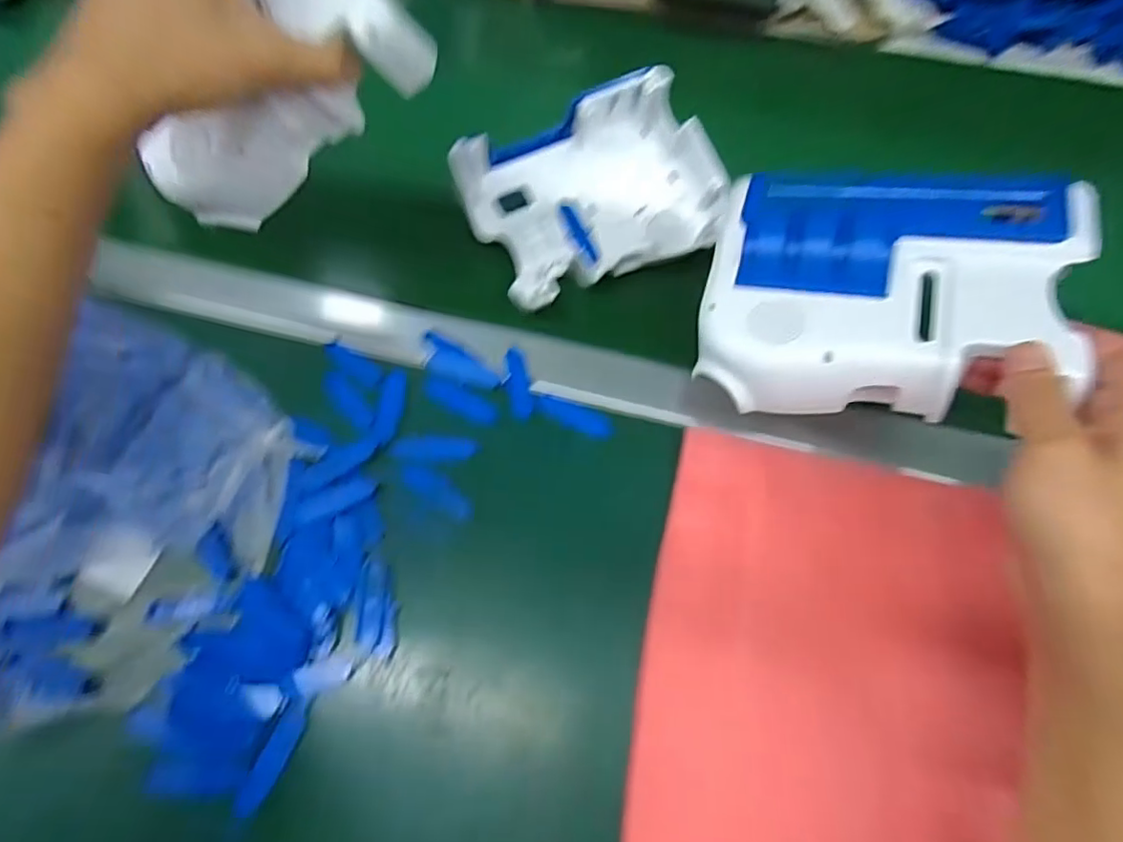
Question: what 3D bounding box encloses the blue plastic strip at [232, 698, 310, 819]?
[{"bbox_3d":[-0.159,0.185,0.333,0.015,0.004,0.059,21,68,9],"label":"blue plastic strip"}]

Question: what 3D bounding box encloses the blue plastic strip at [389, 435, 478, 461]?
[{"bbox_3d":[-0.086,0.018,0.407,0.057,0.004,0.018,-1,67,-1],"label":"blue plastic strip"}]

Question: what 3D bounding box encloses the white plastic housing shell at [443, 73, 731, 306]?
[{"bbox_3d":[0.029,-0.176,0.456,0.190,0.065,0.134,-24,69,-10],"label":"white plastic housing shell"}]

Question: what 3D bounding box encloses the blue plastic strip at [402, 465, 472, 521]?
[{"bbox_3d":[-0.081,0.044,0.393,0.055,0.004,0.018,34,71,13],"label":"blue plastic strip"}]

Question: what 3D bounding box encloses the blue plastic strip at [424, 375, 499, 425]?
[{"bbox_3d":[-0.070,-0.015,0.419,0.060,0.004,0.018,29,70,12],"label":"blue plastic strip"}]

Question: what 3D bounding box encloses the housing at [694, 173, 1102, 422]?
[{"bbox_3d":[0.168,-0.070,0.315,0.175,0.048,0.143,11,75,20],"label":"housing"}]

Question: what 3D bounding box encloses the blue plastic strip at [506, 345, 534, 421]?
[{"bbox_3d":[-0.030,-0.027,0.424,0.016,0.006,0.058,-10,67,-4],"label":"blue plastic strip"}]

